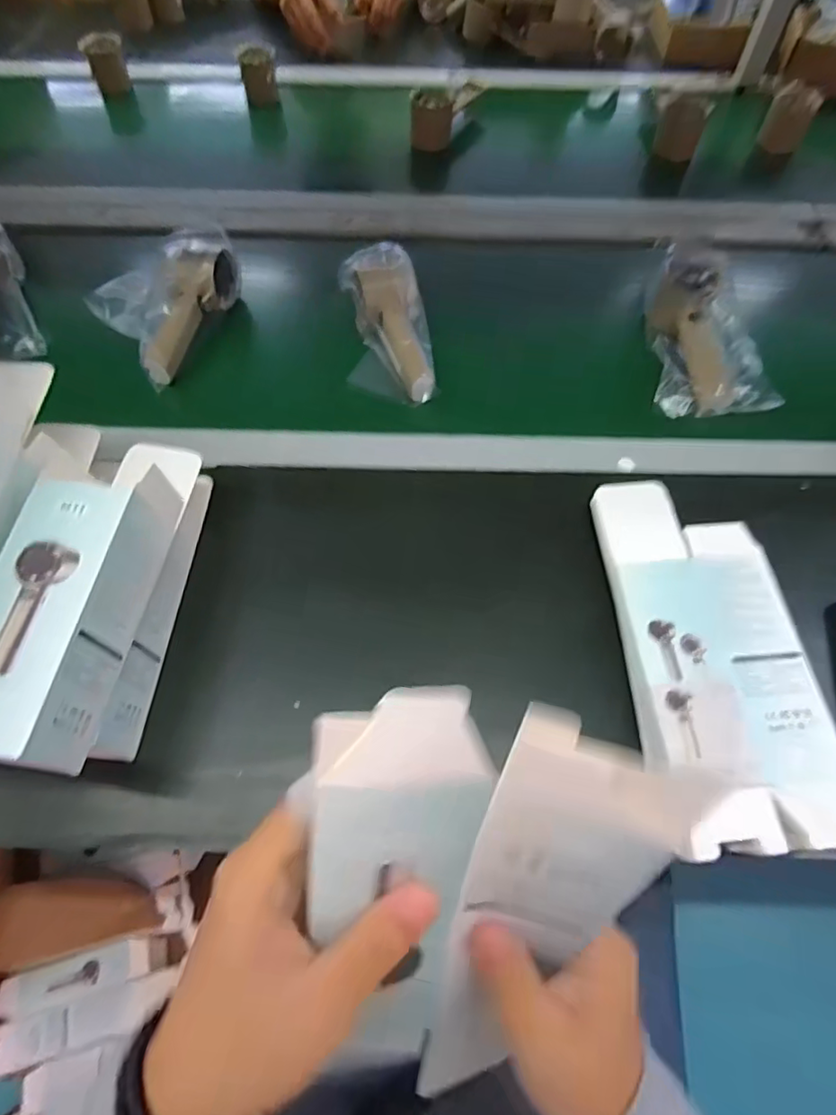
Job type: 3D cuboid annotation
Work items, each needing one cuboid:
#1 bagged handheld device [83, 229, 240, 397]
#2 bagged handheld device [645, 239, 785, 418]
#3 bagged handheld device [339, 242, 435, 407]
[{"bbox_3d":[-0.238,-0.255,0.554,0.050,0.068,0.164,19,62,10],"label":"bagged handheld device"},{"bbox_3d":[0.289,-0.225,0.558,0.102,0.070,0.161,1,61,0],"label":"bagged handheld device"},{"bbox_3d":[-0.030,-0.226,0.559,0.081,0.052,0.159,-13,86,-8],"label":"bagged handheld device"}]

